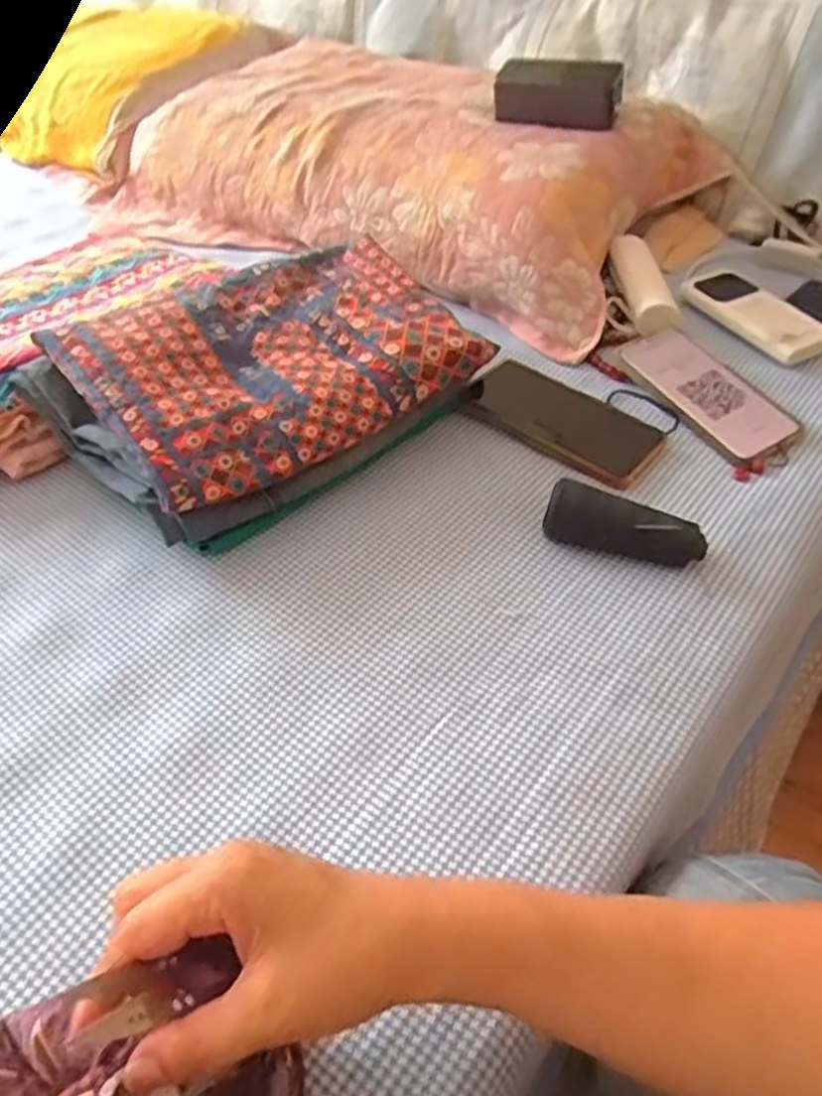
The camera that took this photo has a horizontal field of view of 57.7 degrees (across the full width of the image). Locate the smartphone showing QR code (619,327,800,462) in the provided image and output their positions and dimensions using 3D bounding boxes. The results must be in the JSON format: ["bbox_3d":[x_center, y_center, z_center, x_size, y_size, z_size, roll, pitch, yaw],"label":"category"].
[{"bbox_3d":[0.256,-0.136,0.643,0.071,0.009,0.153,-29,62,-13],"label":"smartphone showing QR code"}]

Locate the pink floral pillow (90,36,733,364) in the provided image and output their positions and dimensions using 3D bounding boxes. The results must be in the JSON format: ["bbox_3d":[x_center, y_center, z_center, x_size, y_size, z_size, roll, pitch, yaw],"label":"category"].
[{"bbox_3d":[-0.027,-0.459,0.892,0.676,0.141,0.351,24,47,22],"label":"pink floral pillow"}]

